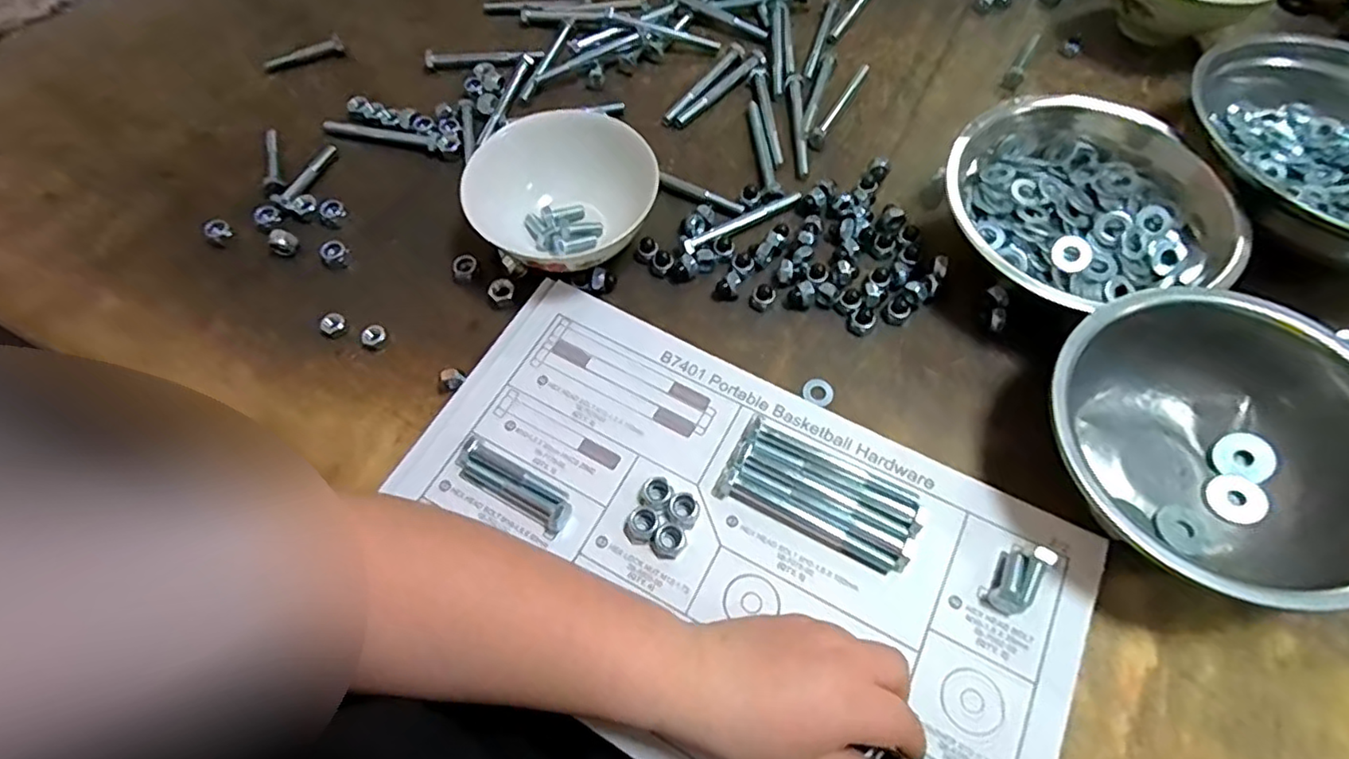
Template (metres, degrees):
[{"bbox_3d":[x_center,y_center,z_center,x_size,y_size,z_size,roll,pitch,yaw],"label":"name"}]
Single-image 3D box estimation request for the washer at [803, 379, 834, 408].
[{"bbox_3d":[0.095,0.008,0.410,0.020,0.004,0.019,-1,62,2],"label":"washer"}]

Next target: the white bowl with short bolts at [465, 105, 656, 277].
[{"bbox_3d":[-0.077,-0.123,0.446,0.134,0.065,0.114,-12,62,-3],"label":"white bowl with short bolts"}]

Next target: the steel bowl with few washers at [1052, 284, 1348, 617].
[{"bbox_3d":[0.290,0.041,0.346,0.160,0.079,0.170,-1,62,2],"label":"steel bowl with few washers"}]

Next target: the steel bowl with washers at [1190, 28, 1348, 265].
[{"bbox_3d":[0.470,-0.157,0.448,0.201,0.069,0.169,25,66,15],"label":"steel bowl with washers"}]

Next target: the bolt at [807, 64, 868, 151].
[{"bbox_3d":[0.141,-0.233,0.525,0.011,0.012,0.114,27,67,16],"label":"bolt"}]

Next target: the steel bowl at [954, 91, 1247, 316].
[{"bbox_3d":[0.280,-0.122,0.436,0.160,0.063,0.154,-1,62,2],"label":"steel bowl"}]

